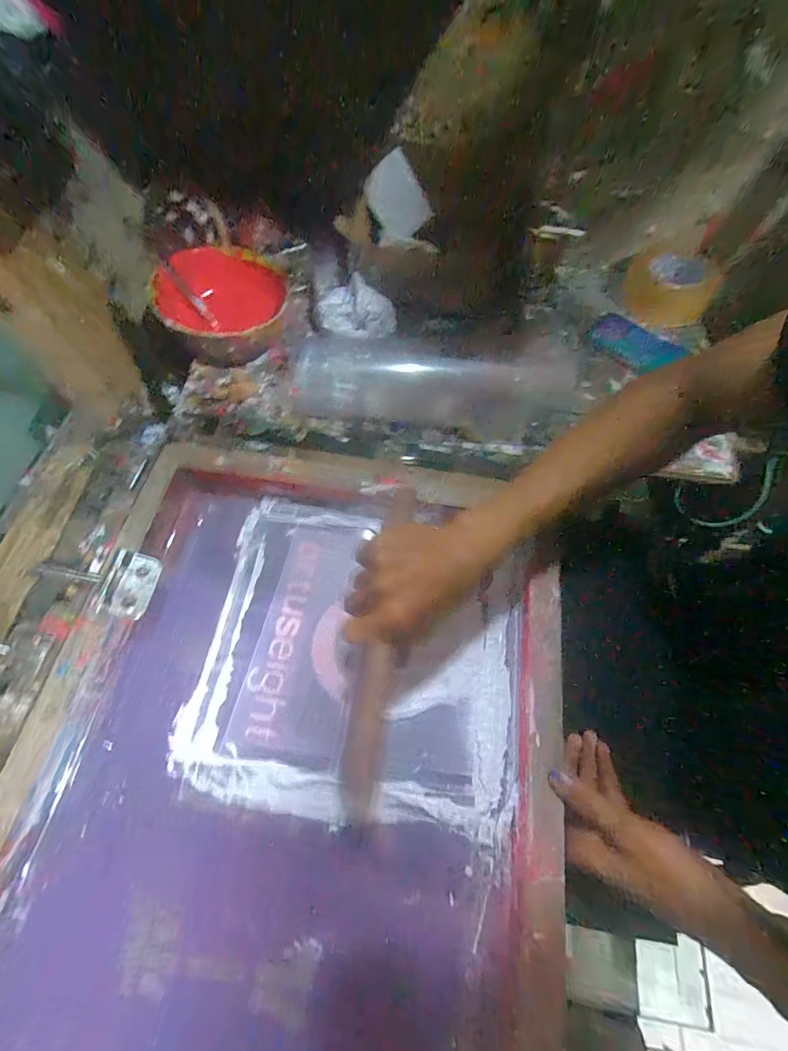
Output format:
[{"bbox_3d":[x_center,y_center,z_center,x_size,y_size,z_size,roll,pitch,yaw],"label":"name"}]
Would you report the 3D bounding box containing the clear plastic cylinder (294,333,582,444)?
[{"bbox_3d":[0.069,-0.173,0.533,0.322,0.083,0.081,5,65,2],"label":"clear plastic cylinder"}]

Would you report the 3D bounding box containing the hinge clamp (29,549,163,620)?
[{"bbox_3d":[-0.293,0.053,0.397,0.105,0.028,0.061,6,65,3],"label":"hinge clamp"}]

